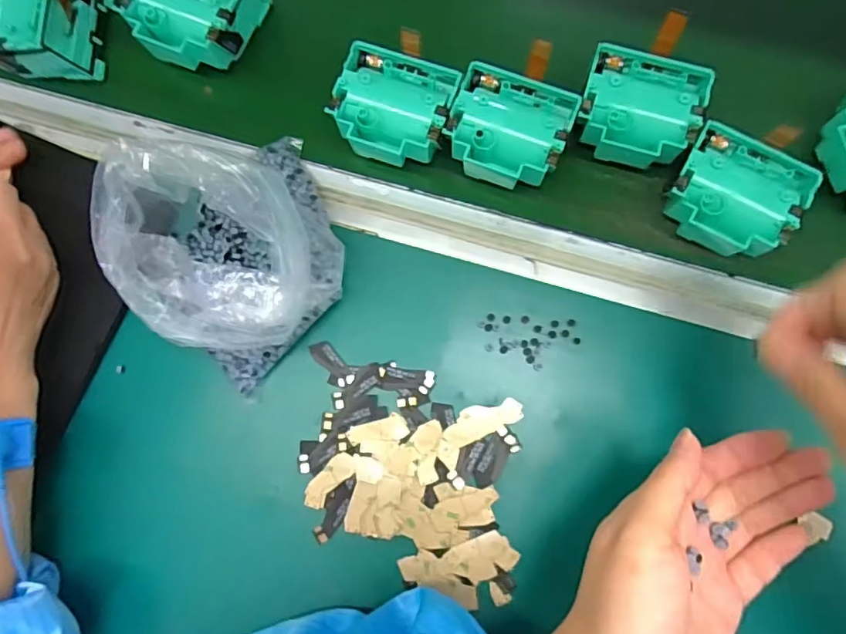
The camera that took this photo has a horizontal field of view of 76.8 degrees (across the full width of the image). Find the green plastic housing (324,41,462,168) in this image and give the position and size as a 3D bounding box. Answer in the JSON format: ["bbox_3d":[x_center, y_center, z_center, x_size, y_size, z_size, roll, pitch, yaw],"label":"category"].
[{"bbox_3d":[-0.019,-0.138,0.355,0.073,0.035,0.067,15,83,2],"label":"green plastic housing"}]

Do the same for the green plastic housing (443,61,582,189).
[{"bbox_3d":[0.054,-0.119,0.349,0.073,0.036,0.069,21,84,3],"label":"green plastic housing"}]

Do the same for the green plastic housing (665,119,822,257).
[{"bbox_3d":[0.190,-0.071,0.333,0.072,0.042,0.065,31,84,4],"label":"green plastic housing"}]

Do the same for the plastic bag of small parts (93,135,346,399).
[{"bbox_3d":[-0.109,-0.042,0.299,0.127,0.113,0.118,-38,84,-4],"label":"plastic bag of small parts"}]

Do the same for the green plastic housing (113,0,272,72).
[{"bbox_3d":[-0.163,-0.209,0.380,0.079,0.048,0.069,22,84,3],"label":"green plastic housing"}]

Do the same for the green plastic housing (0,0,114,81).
[{"bbox_3d":[-0.276,-0.213,0.378,0.080,0.043,0.076,3,83,1],"label":"green plastic housing"}]

